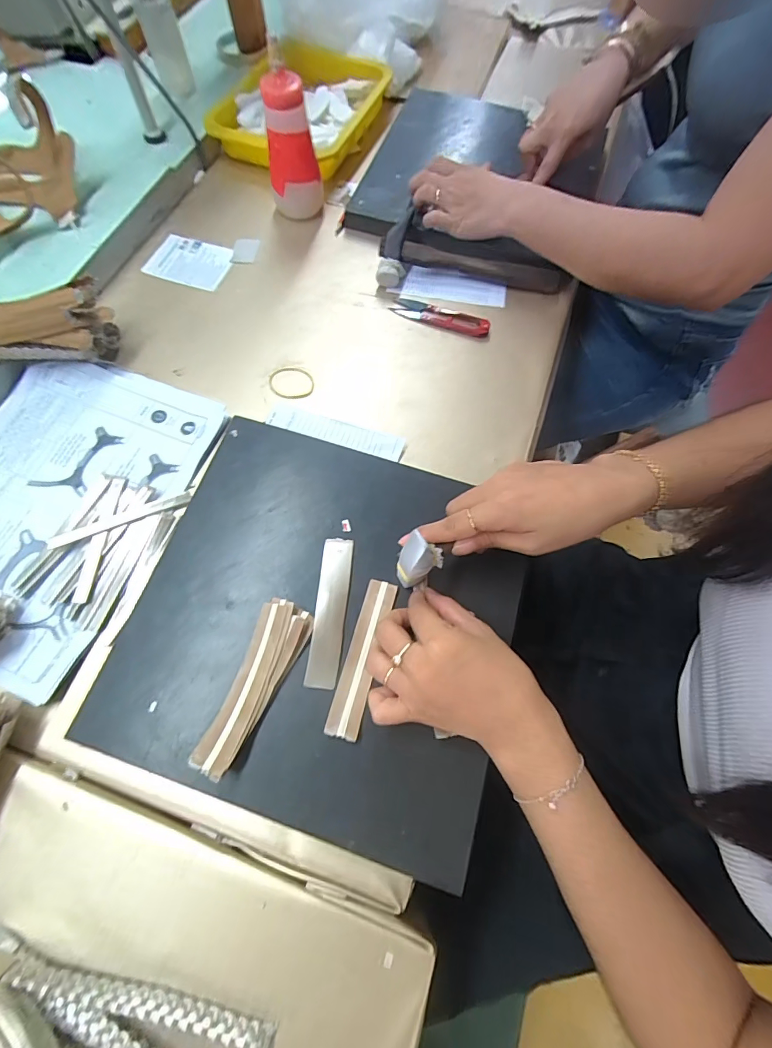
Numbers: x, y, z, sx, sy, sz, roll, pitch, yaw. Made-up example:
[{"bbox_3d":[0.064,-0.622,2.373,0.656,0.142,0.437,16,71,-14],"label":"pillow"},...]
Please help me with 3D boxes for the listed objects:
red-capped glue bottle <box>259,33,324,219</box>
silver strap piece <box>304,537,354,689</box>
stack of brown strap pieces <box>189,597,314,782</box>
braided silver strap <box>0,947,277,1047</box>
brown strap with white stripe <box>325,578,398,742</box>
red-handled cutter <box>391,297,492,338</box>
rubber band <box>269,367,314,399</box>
[{"bbox_3d":[-0.112,-0.440,0.495,0.055,0.154,0.046,15,68,4],"label":"red-capped glue bottle"},{"bbox_3d":[-0.045,0.069,0.345,0.024,0.007,0.121,10,67,-11],"label":"silver strap piece"},{"bbox_3d":[-0.096,0.120,0.317,0.042,0.018,0.124,18,69,6],"label":"stack of brown strap pieces"},{"bbox_3d":[-0.155,0.303,0.265,0.172,0.014,0.015,13,68,3],"label":"braided silver strap"},{"bbox_3d":[-0.018,0.102,0.331,0.024,0.009,0.119,15,68,4],"label":"brown strap with white stripe"},{"bbox_3d":[0.066,-0.247,0.498,0.113,0.011,0.030,17,69,5],"label":"red-handled cutter"},{"bbox_3d":[-0.104,-0.154,0.461,0.051,0.004,0.041,7,72,3],"label":"rubber band"}]

